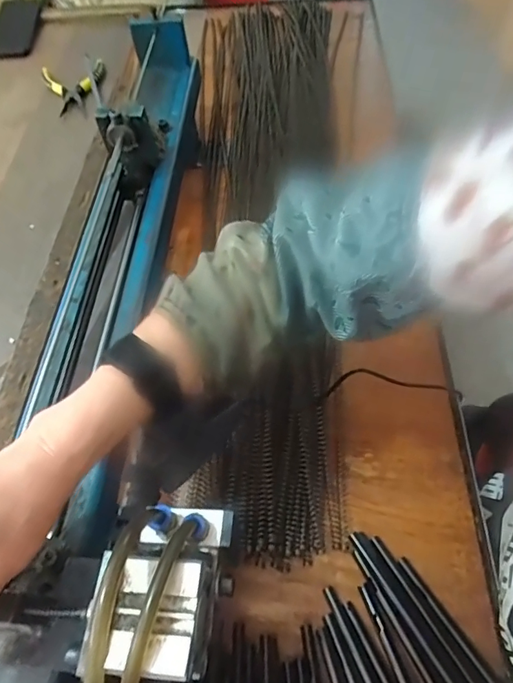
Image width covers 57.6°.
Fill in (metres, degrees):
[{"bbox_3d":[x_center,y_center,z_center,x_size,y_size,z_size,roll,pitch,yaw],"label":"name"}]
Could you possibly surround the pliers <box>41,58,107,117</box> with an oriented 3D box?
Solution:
[{"bbox_3d":[-0.306,-0.446,0.808,0.105,0.027,0.148,-25,60,-10],"label":"pliers"}]

